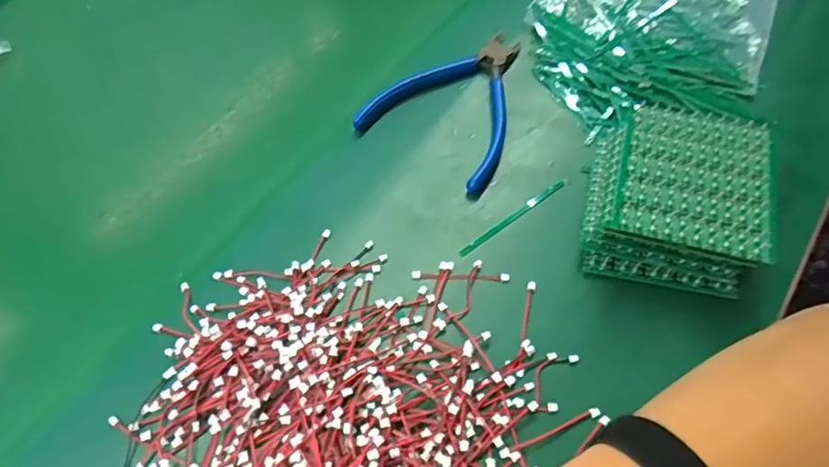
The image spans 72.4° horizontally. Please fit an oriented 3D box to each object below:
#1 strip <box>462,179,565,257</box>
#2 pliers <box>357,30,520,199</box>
[{"bbox_3d":[0.065,-0.011,0.366,0.088,0.005,0.006,-34,63,-16],"label":"strip"},{"bbox_3d":[0.031,-0.101,0.410,0.102,0.020,0.138,24,63,17],"label":"pliers"}]

